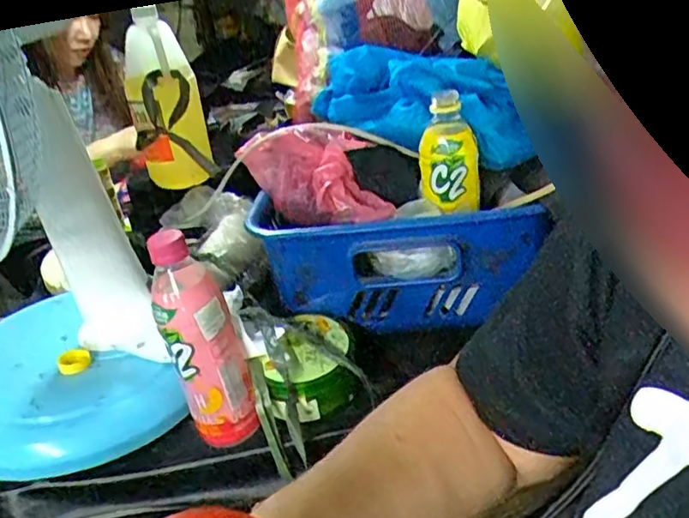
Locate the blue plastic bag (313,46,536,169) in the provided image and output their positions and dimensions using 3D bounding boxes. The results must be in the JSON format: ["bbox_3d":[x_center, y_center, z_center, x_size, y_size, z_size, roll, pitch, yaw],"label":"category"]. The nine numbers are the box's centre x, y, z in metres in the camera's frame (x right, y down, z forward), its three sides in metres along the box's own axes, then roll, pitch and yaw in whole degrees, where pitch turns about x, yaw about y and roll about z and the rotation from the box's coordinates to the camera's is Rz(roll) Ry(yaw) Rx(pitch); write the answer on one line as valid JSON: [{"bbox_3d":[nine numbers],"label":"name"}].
[{"bbox_3d":[0.079,-0.189,0.709,0.117,0.091,0.299,-26,33,-29],"label":"blue plastic bag"}]

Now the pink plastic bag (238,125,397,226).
[{"bbox_3d":[-0.031,-0.100,0.667,0.102,0.077,0.203,-21,31,-22],"label":"pink plastic bag"}]

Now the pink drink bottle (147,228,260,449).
[{"bbox_3d":[-0.127,0.067,0.541,0.060,0.200,0.057,-15,29,-13],"label":"pink drink bottle"}]

